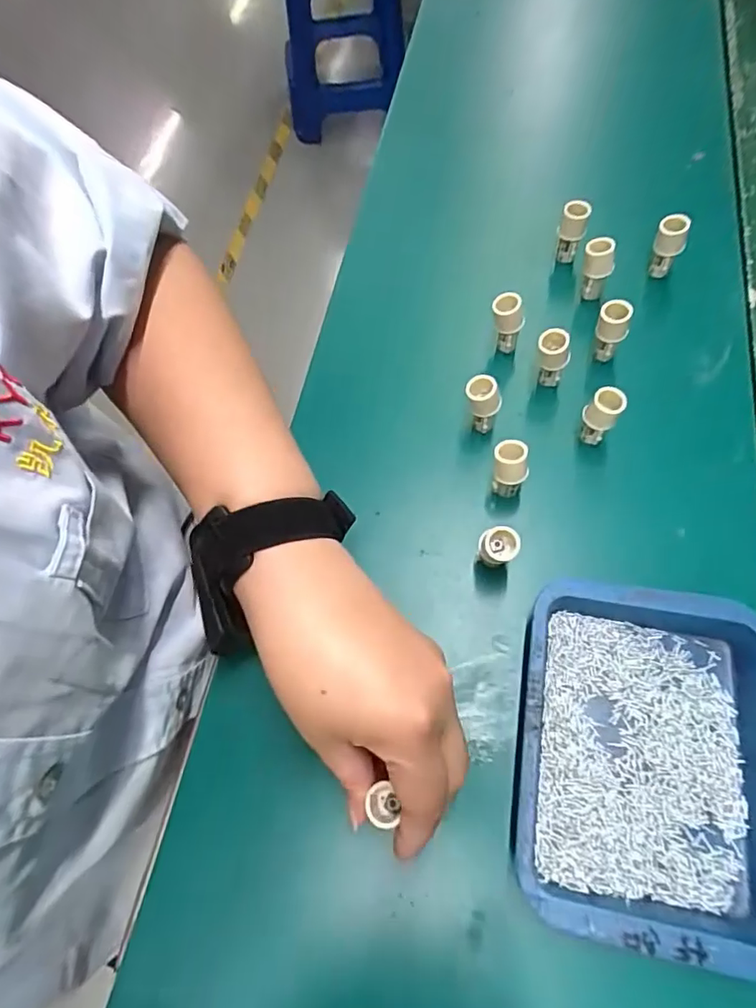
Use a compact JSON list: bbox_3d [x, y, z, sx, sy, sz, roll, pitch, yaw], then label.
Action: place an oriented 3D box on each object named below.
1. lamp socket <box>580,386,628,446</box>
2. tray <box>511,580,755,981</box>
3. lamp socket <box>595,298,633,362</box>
[{"bbox_3d":[0.137,-0.053,0.325,0.019,0.042,0.017,31,72,15],"label":"lamp socket"},{"bbox_3d":[0.132,0.120,0.255,0.121,0.025,0.155,9,68,7],"label":"tray"},{"bbox_3d":[0.153,-0.114,0.346,0.020,0.045,0.015,24,70,13],"label":"lamp socket"}]

